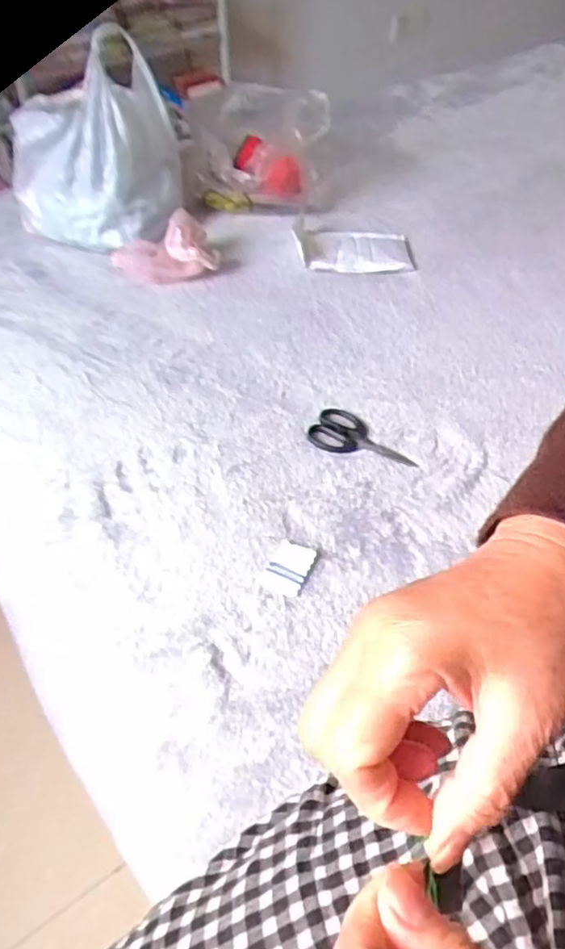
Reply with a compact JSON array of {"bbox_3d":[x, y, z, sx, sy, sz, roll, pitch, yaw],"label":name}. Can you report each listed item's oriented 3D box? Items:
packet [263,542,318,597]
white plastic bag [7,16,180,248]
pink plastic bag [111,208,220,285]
[{"bbox_3d":[0.006,0.079,0.545,0.034,0.004,0.056,18,48,14],"label":"packet"},{"bbox_3d":[-0.257,-0.466,0.909,0.187,0.220,0.189,18,48,15],"label":"white plastic bag"},{"bbox_3d":[-0.162,-0.308,0.867,0.134,0.068,0.072,-16,49,-17],"label":"pink plastic bag"}]

